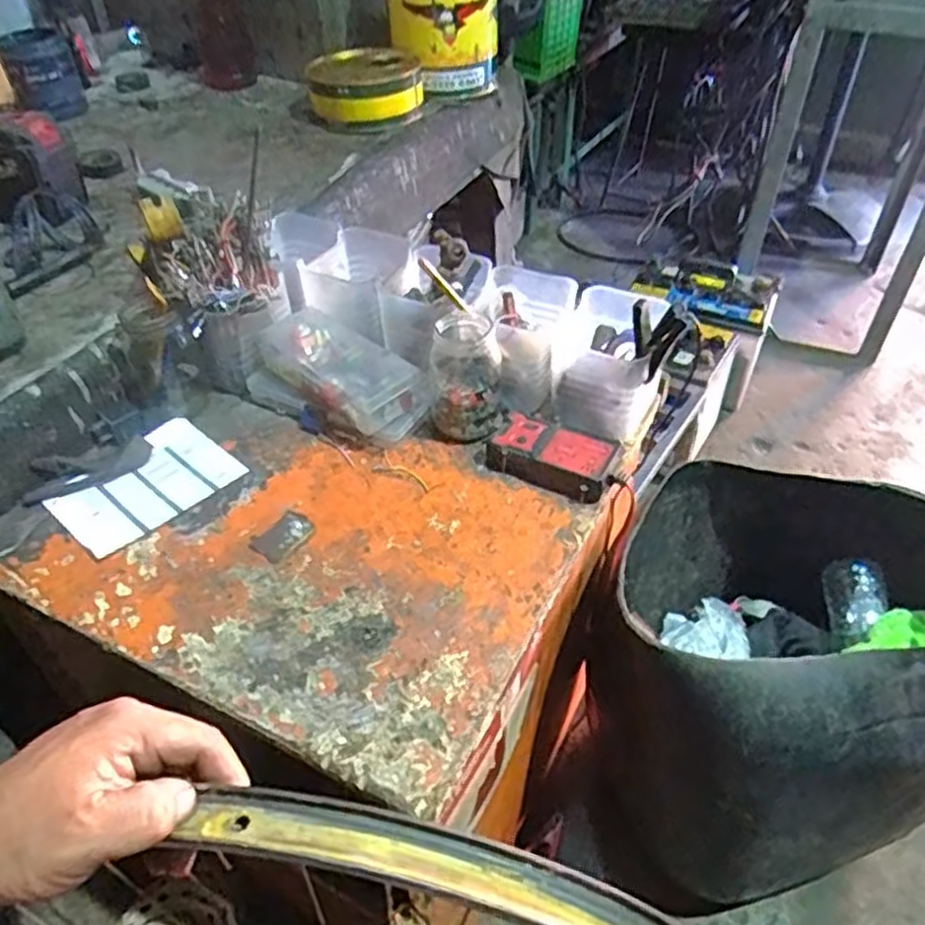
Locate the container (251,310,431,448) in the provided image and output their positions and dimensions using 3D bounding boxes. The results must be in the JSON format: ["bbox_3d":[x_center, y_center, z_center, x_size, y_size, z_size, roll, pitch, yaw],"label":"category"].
[{"bbox_3d":[-0.113,-0.081,0.711,0.170,0.054,0.082,30,52,27],"label":"container"}]

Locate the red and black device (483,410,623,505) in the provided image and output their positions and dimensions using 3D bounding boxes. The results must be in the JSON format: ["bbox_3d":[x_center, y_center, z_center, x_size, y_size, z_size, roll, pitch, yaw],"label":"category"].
[{"bbox_3d":[0.076,-0.005,0.648,0.105,0.031,0.062,17,47,17],"label":"red and black device"}]

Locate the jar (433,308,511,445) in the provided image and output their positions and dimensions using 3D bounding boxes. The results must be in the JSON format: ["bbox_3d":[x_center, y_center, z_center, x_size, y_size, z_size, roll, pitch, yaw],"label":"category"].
[{"bbox_3d":[0.006,-0.072,0.670,0.068,0.101,0.064,5,44,6],"label":"jar"}]

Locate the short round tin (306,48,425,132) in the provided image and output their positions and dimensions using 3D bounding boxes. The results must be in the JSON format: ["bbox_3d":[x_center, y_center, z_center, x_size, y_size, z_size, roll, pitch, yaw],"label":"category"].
[{"bbox_3d":[-0.139,-0.534,1.082,0.164,0.068,0.168,-1,44,0],"label":"short round tin"}]

